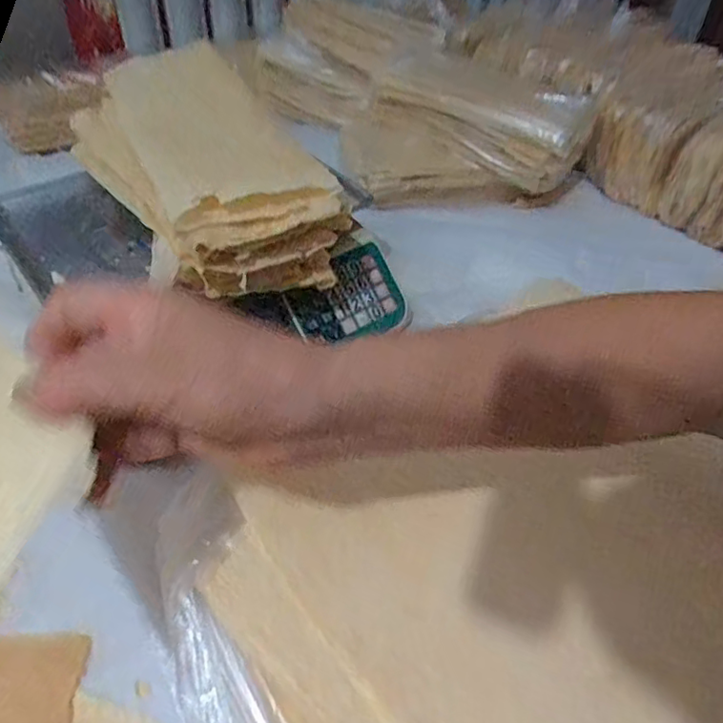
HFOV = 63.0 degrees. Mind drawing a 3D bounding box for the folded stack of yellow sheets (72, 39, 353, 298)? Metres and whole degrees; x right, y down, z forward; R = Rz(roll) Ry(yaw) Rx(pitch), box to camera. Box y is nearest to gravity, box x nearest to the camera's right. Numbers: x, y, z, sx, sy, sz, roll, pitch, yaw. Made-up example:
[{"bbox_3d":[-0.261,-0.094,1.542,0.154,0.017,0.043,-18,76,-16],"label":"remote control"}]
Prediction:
[{"bbox_3d":[-0.154,-0.188,0.563,0.162,0.107,0.323,-25,52,-26],"label":"folded stack of yellow sheets"}]

